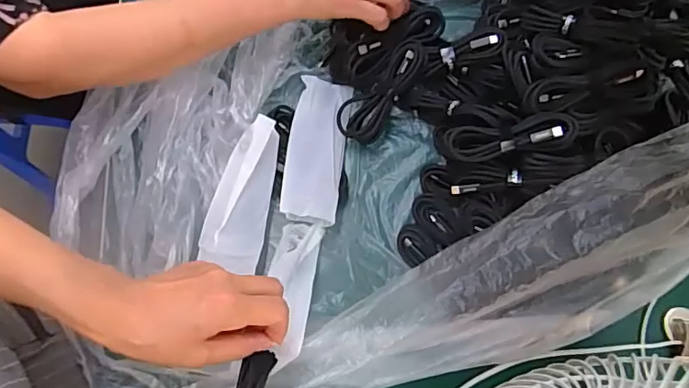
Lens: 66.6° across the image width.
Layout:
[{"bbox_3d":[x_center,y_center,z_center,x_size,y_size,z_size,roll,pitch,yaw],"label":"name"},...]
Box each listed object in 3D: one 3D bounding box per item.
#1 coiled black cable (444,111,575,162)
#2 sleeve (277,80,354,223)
[{"bbox_3d":[0.142,-0.049,0.450,0.106,0.017,0.032,-6,79,15],"label":"coiled black cable"},{"bbox_3d":[-0.027,-0.046,0.504,0.052,0.023,0.150,5,64,2],"label":"sleeve"}]

